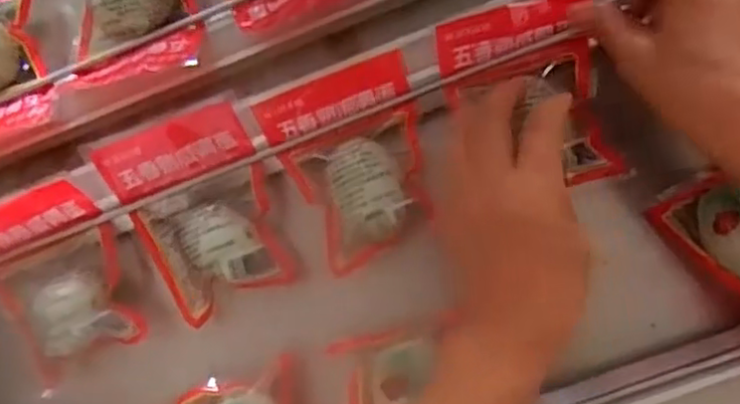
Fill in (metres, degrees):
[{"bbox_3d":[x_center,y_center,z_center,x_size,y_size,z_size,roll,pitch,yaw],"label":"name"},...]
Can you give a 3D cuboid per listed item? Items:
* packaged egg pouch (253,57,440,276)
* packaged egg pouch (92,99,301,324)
[{"bbox_3d":[-0.006,-0.026,0.385,0.086,0.032,0.105,-25,83,4],"label":"packaged egg pouch"},{"bbox_3d":[-0.102,0.005,0.403,0.085,0.029,0.115,-23,83,5],"label":"packaged egg pouch"}]

